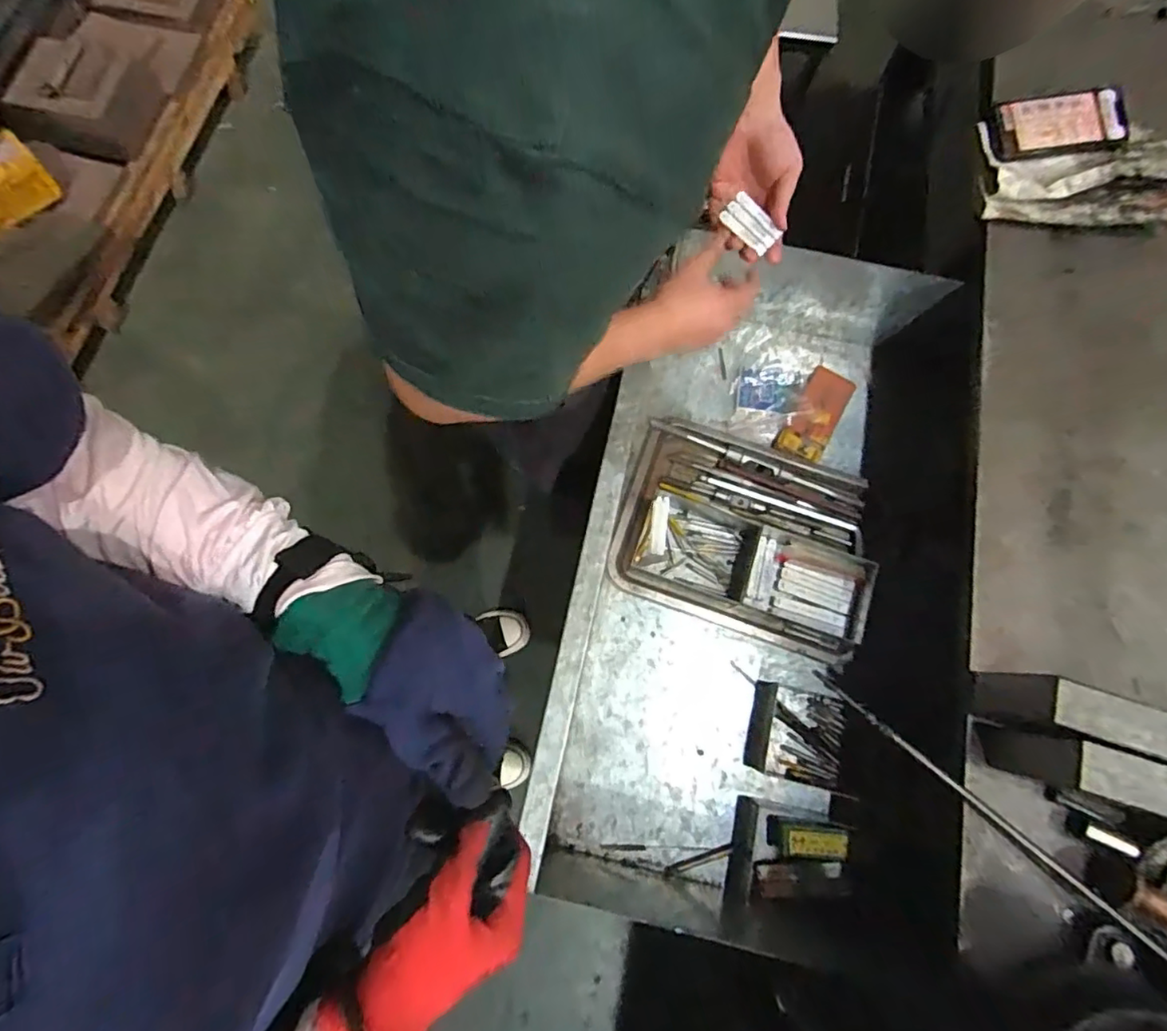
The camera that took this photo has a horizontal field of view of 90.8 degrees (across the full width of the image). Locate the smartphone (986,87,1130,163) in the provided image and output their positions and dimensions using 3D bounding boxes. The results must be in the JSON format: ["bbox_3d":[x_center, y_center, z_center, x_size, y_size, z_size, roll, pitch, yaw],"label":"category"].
[{"bbox_3d":[0.569,-0.469,0.691,0.157,0.011,0.077,-10,85,0],"label":"smartphone"}]

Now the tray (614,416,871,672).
[{"bbox_3d":[0.217,0.027,0.776,0.332,0.033,0.252,19,76,4],"label":"tray"}]

